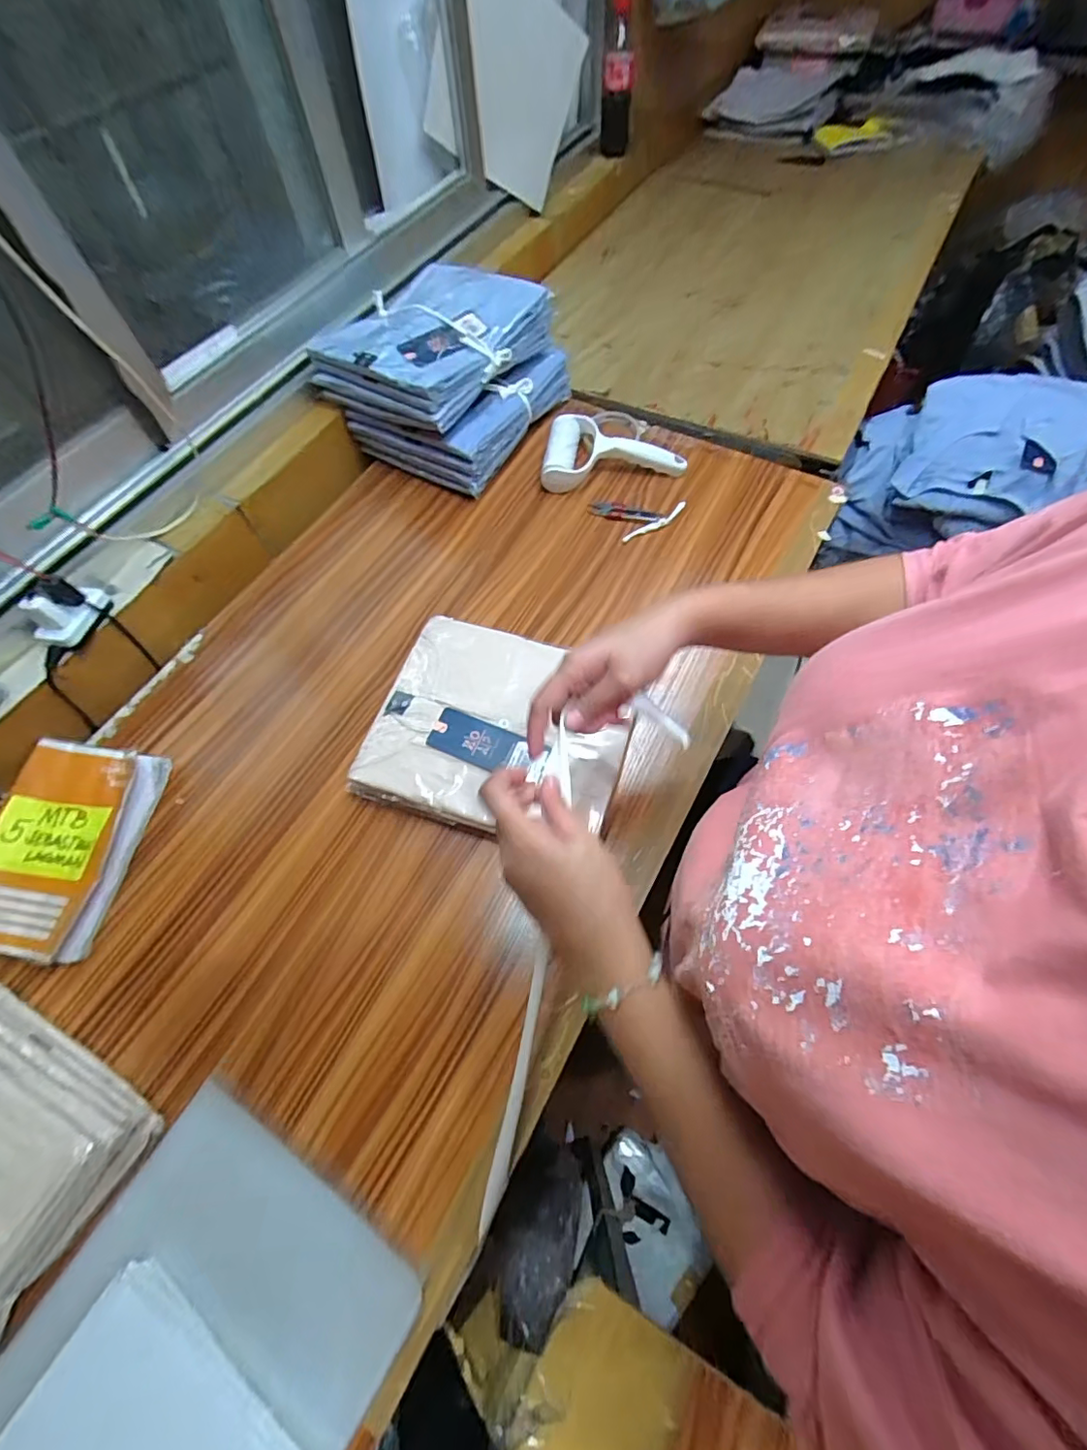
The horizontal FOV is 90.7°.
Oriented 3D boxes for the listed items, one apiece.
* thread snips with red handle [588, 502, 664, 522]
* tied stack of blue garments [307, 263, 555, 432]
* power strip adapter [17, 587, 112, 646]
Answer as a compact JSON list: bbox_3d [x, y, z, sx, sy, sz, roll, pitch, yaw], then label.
[{"bbox_3d":[0.106,-0.279,0.712,0.096,0.005,0.029,21,66,13],"label":"thread snips with red handle"},{"bbox_3d":[-0.145,-0.506,0.703,0.212,0.069,0.248,30,68,17],"label":"tied stack of blue garments"},{"bbox_3d":[-0.491,-0.120,0.552,0.035,0.046,0.072,21,66,13],"label":"power strip adapter"}]

